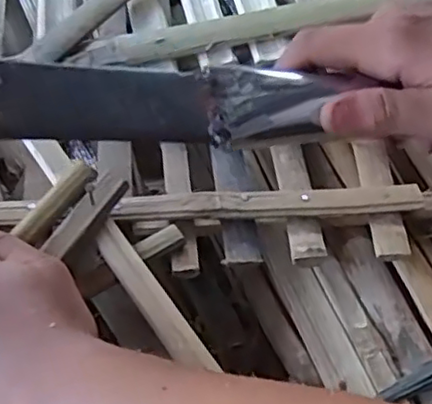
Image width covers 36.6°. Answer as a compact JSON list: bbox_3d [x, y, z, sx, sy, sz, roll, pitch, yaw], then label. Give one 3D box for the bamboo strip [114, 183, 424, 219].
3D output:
[{"bbox_3d":[0.037,0.001,0.402,0.190,0.007,0.020,-2,57,-9],"label":"bamboo strip"}]

